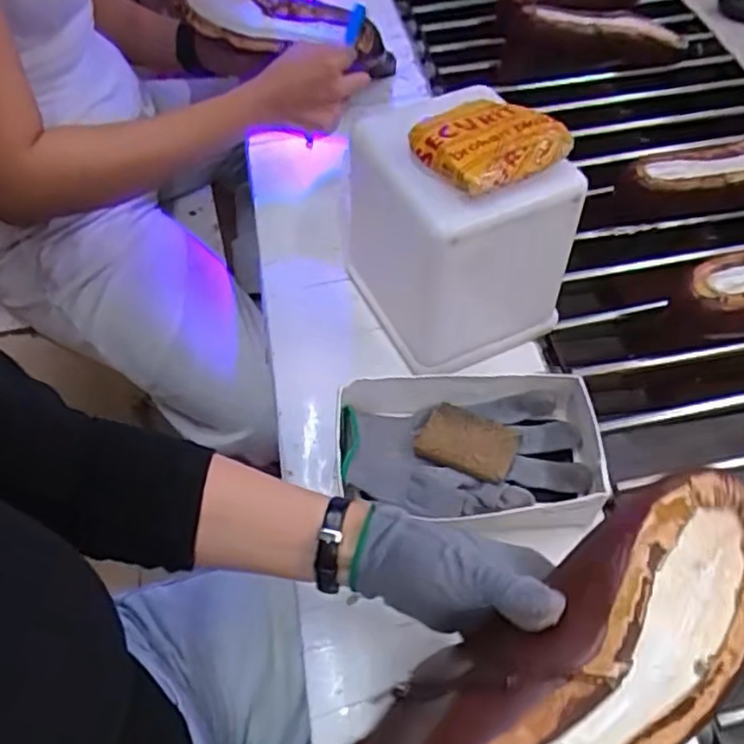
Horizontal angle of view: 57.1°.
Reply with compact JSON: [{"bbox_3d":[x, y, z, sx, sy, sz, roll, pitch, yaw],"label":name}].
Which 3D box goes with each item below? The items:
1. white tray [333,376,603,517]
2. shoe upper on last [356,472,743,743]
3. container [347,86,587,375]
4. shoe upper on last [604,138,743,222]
[{"bbox_3d":[0.072,0.060,0.510,0.189,0.045,0.107,0,54,2],"label":"white tray"},{"bbox_3d":[0.094,0.139,0.320,0.237,0.079,0.093,-39,60,-9],"label":"shoe upper on last"},{"bbox_3d":[0.065,-0.118,0.564,0.130,0.186,0.154,-26,57,-17],"label":"container"},{"bbox_3d":[0.387,-0.220,0.767,0.264,0.062,0.085,-8,54,-5],"label":"shoe upper on last"}]

